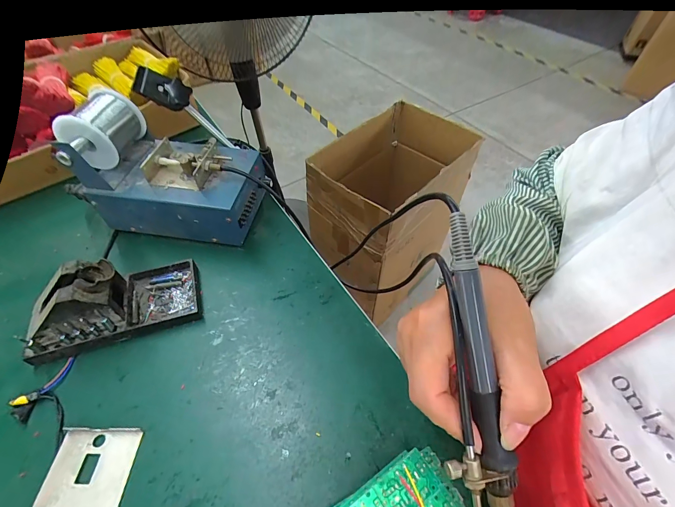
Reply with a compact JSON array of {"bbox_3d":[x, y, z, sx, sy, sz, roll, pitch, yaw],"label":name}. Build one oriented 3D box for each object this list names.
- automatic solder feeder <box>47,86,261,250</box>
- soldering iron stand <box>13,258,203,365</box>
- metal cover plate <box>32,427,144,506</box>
[{"bbox_3d":[-0.205,-0.106,0.422,0.202,0.132,0.124,8,52,6],"label":"automatic solder feeder"},{"bbox_3d":[-0.234,0.041,0.342,0.158,0.070,0.080,-14,53,-11],"label":"soldering iron stand"},{"bbox_3d":[-0.207,0.182,0.274,0.066,0.008,0.069,0,51,0],"label":"metal cover plate"}]

